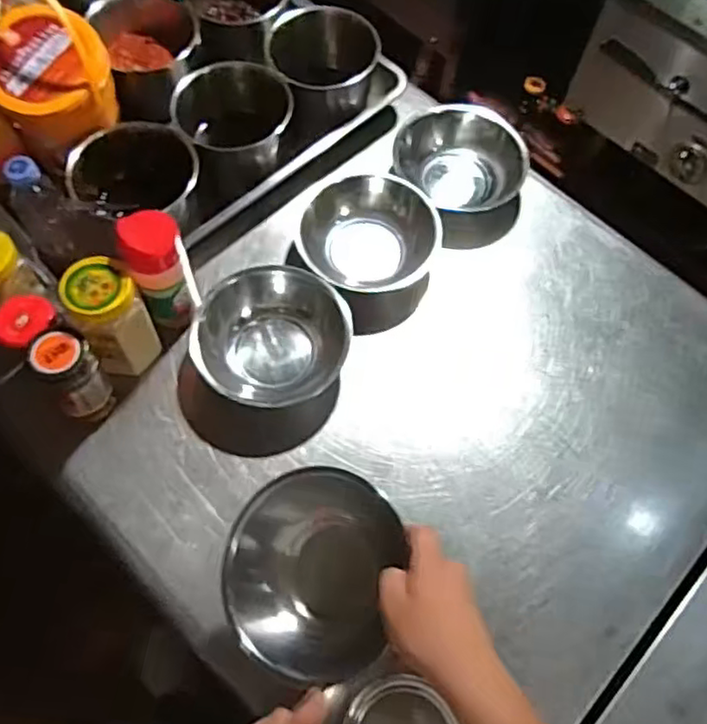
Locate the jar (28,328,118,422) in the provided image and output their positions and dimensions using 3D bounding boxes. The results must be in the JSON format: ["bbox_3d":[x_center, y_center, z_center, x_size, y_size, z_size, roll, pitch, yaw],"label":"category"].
[{"bbox_3d":[-0.313,0.018,0.751,0.059,0.126,0.064,1,63,-2],"label":"jar"}]

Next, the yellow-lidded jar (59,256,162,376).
[{"bbox_3d":[-0.283,-0.048,0.769,0.075,0.160,0.072,-38,71,-21],"label":"yellow-lidded jar"}]

